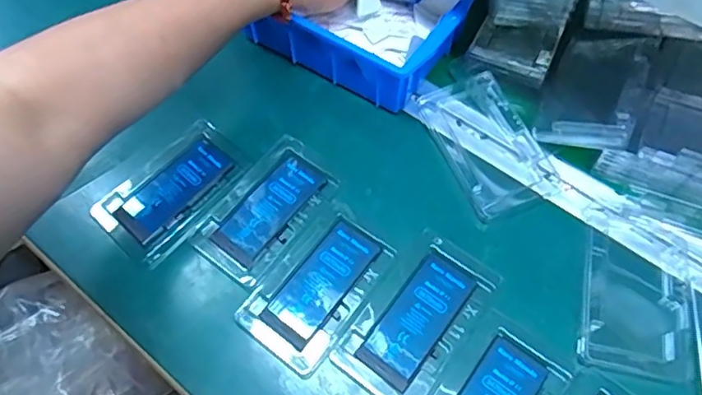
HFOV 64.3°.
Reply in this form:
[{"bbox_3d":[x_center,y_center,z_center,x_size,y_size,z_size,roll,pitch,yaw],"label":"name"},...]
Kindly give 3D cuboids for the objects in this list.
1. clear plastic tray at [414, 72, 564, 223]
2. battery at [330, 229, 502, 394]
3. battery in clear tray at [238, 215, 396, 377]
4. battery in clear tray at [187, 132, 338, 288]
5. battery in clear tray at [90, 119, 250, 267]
[{"bbox_3d":[0.121,-0.049,0.483,0.080,0.011,0.132,-19,62,-6],"label":"clear plastic tray"},{"bbox_3d":[0.050,0.090,0.417,0.071,0.004,0.128,33,69,19],"label":"battery"},{"bbox_3d":[-0.025,0.070,0.433,0.072,0.004,0.117,33,69,19],"label":"battery in clear tray"},{"bbox_3d":[-0.068,0.009,0.469,0.073,0.004,0.126,32,69,19],"label":"battery in clear tray"},{"bbox_3d":[-0.153,-0.009,0.483,0.080,0.007,0.126,37,70,21],"label":"battery in clear tray"}]

